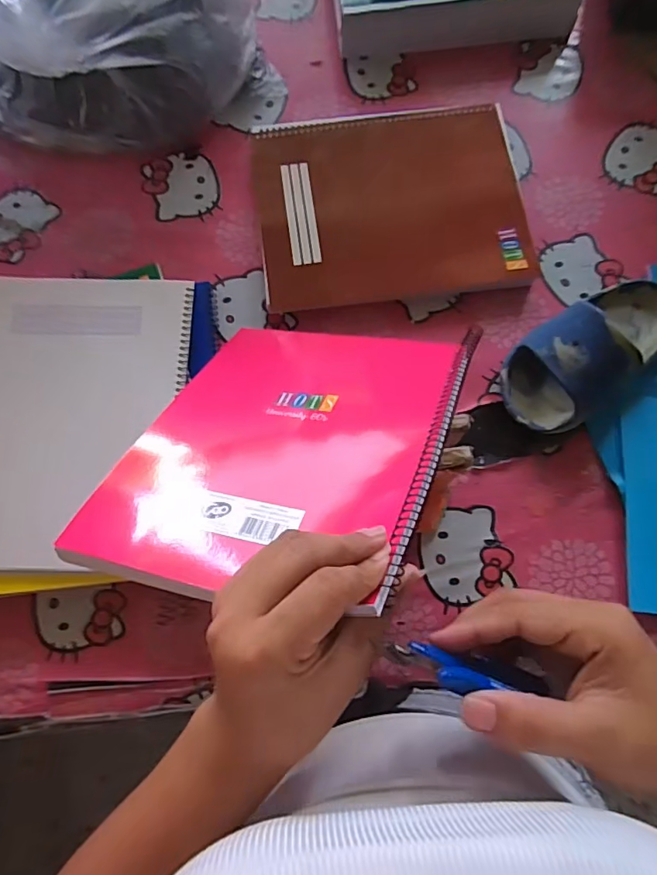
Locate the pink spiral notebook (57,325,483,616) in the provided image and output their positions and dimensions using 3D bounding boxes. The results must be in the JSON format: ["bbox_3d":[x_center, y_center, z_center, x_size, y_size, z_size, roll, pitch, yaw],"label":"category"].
[{"bbox_3d":[-0.019,-0.008,0.352,0.197,0.011,0.260,5,41,16],"label":"pink spiral notebook"}]

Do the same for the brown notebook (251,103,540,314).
[{"bbox_3d":[0.059,-0.232,0.512,0.252,0.021,0.207,-6,75,0],"label":"brown notebook"}]

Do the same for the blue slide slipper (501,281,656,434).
[{"bbox_3d":[0.229,-0.073,0.443,0.169,0.062,0.091,-34,77,-7],"label":"blue slide slipper"}]

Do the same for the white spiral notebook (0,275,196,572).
[{"bbox_3d":[-0.222,-0.019,0.432,0.199,0.014,0.248,0,76,1],"label":"white spiral notebook"}]

